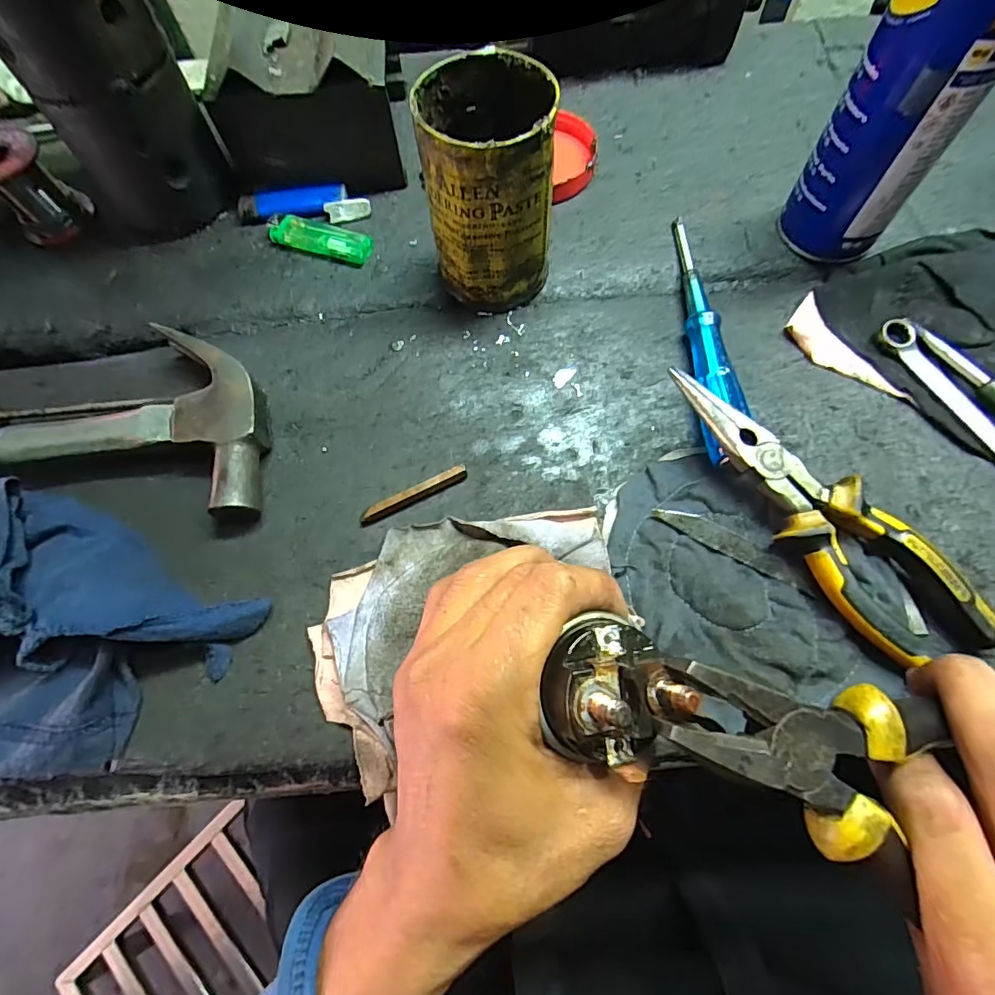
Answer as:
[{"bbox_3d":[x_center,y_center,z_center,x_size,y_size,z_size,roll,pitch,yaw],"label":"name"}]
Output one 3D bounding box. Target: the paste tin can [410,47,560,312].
[{"bbox_3d":[-0.004,-0.181,0.311,0.073,0.116,0.075,-1,68,3],"label":"paste tin can"}]

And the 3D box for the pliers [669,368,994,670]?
[{"bbox_3d":[0.160,0.009,0.265,0.050,0.038,0.184,-38,71,-12],"label":"pliers"}]

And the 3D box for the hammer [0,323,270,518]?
[{"bbox_3d":[-0.307,-0.040,0.314,0.332,0.036,0.115,-2,67,2],"label":"hammer"}]

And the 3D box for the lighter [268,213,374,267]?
[{"bbox_3d":[-0.128,-0.188,0.372,0.074,0.013,0.024,15,69,9],"label":"lighter"}]

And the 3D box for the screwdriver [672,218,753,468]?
[{"bbox_3d":[0.131,-0.107,0.325,0.022,0.024,0.192,0,68,3],"label":"screwdriver"}]

